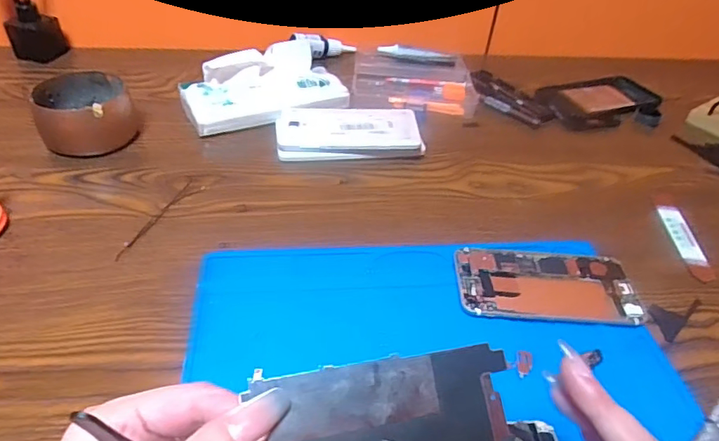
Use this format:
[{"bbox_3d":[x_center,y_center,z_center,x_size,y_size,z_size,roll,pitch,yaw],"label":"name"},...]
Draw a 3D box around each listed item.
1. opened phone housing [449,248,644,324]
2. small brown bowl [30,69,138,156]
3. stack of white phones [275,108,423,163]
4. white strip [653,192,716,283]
[{"bbox_3d":[0.143,0.048,0.383,0.134,0.006,0.070,4,41,-1],"label":"opened phone housing"},{"bbox_3d":[-0.271,-0.106,0.494,0.087,0.047,0.093,-18,46,-24],"label":"small brown bowl"},{"bbox_3d":[-0.011,-0.093,0.518,0.145,0.024,0.069,-2,42,-8],"label":"stack of white phones"},{"bbox_3d":[0.290,0.012,0.444,0.023,0.006,0.109,-2,41,7],"label":"white strip"}]

